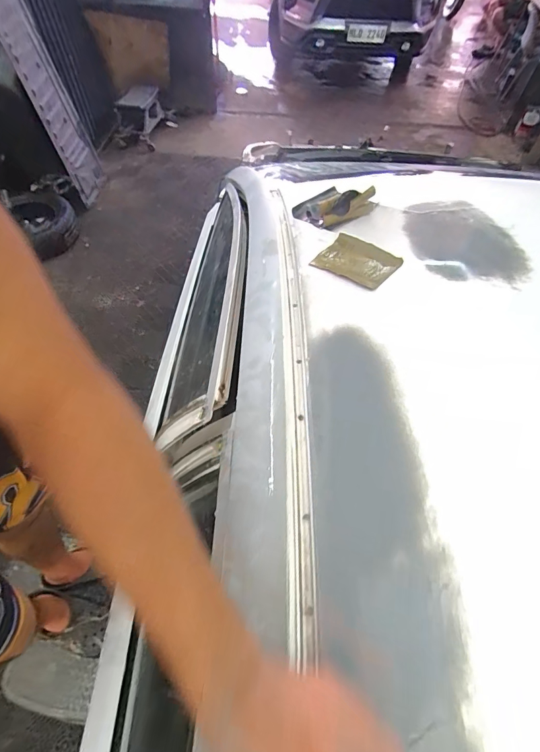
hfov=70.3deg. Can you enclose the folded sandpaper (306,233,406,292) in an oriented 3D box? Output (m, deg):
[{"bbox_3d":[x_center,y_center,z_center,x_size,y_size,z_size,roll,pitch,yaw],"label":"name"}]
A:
[{"bbox_3d":[0.140,-0.184,0.610,0.122,0.005,0.096,29,62,25],"label":"folded sandpaper"}]

